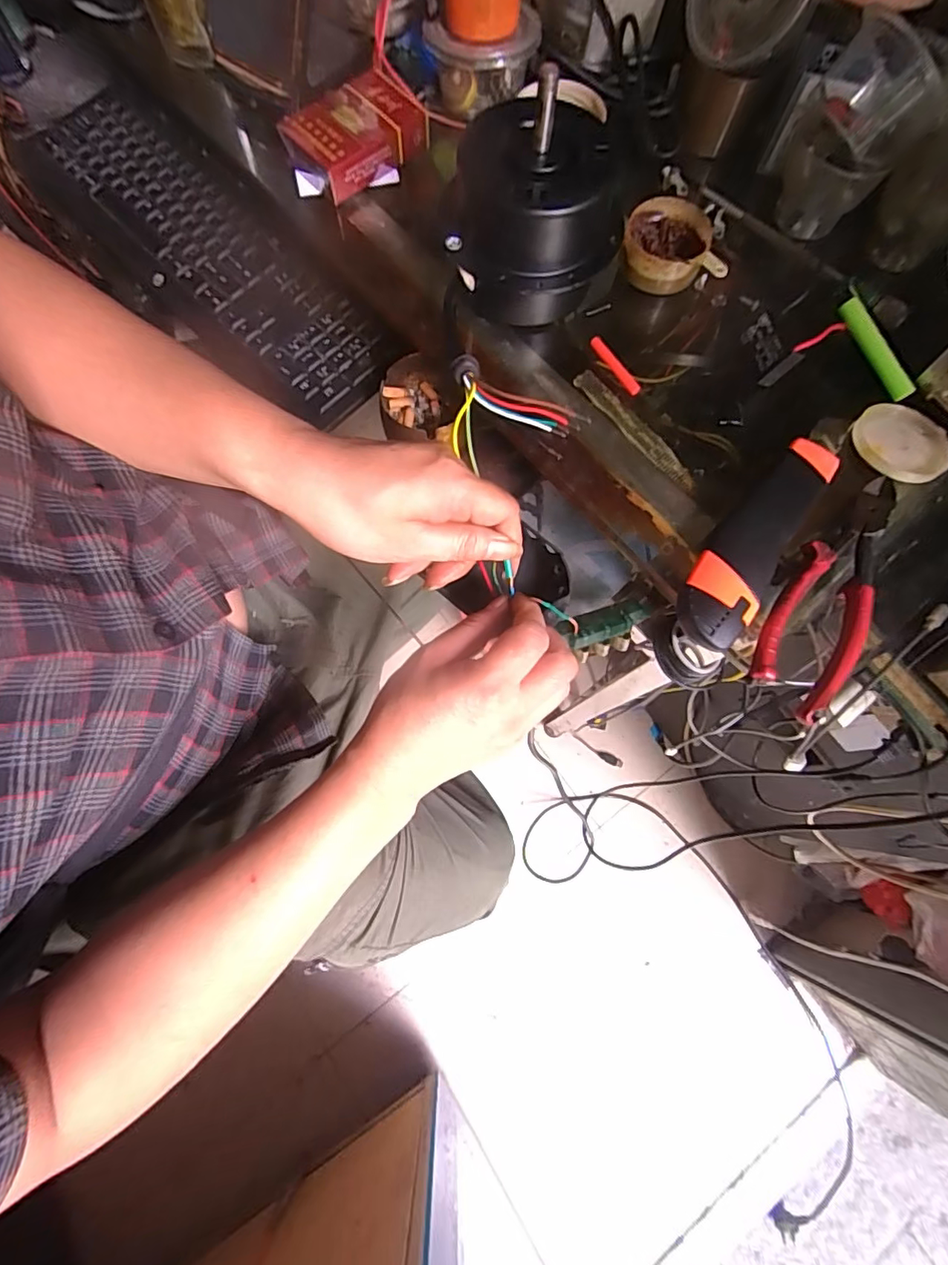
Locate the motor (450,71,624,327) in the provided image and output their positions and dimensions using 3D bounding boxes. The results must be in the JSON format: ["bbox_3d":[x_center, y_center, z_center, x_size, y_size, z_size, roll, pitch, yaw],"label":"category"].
[{"bbox_3d":[0.033,-0.244,0.307,0.098,0.093,0.083,24,75,5],"label":"motor"}]

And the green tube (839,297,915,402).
[{"bbox_3d":[0.246,-0.173,0.324,0.010,0.010,0.068,-35,92,-10],"label":"green tube"}]

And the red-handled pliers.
[{"bbox_3d":[0.199,-0.026,0.288,0.044,0.018,0.158,37,77,8],"label":"red-handled pliers"}]

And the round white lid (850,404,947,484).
[{"bbox_3d":[0.257,-0.113,0.316,0.060,0.010,0.060,0,74,-1],"label":"round white lid"}]

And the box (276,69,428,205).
[{"bbox_3d":[-0.084,-0.340,0.367,0.089,0.027,0.060,-39,79,-11],"label":"box"}]

